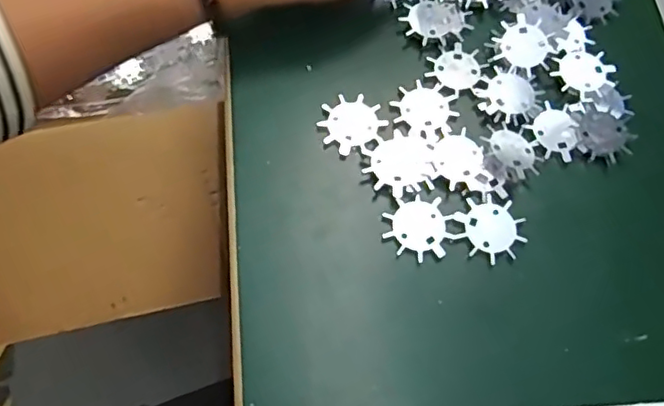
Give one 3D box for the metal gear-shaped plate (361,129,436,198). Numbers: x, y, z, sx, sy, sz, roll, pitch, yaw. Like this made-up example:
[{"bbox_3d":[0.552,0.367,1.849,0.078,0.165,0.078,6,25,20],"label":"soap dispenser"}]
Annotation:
[{"bbox_3d":[0.039,-0.024,0.354,0.040,0.006,0.042,1,68,-3],"label":"metal gear-shaped plate"}]

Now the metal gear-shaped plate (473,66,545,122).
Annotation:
[{"bbox_3d":[0.110,-0.067,0.375,0.038,0.007,0.038,1,68,-3],"label":"metal gear-shaped plate"}]

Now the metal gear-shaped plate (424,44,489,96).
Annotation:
[{"bbox_3d":[0.080,-0.086,0.384,0.036,0.004,0.034,1,68,-3],"label":"metal gear-shaped plate"}]

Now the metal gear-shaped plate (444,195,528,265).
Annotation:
[{"bbox_3d":[0.088,0.014,0.343,0.041,0.005,0.037,40,71,12],"label":"metal gear-shaped plate"}]

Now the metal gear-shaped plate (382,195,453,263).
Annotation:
[{"bbox_3d":[0.048,0.015,0.341,0.035,0.004,0.036,1,70,-4],"label":"metal gear-shaped plate"}]

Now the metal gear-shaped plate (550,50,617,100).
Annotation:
[{"bbox_3d":[0.159,-0.082,0.381,0.038,0.004,0.033,-23,71,-13],"label":"metal gear-shaped plate"}]

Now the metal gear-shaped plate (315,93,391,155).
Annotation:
[{"bbox_3d":[0.013,-0.049,0.364,0.038,0.004,0.035,1,68,-3],"label":"metal gear-shaped plate"}]

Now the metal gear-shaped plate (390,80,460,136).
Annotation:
[{"bbox_3d":[0.057,-0.059,0.371,0.037,0.004,0.037,1,68,-3],"label":"metal gear-shaped plate"}]

